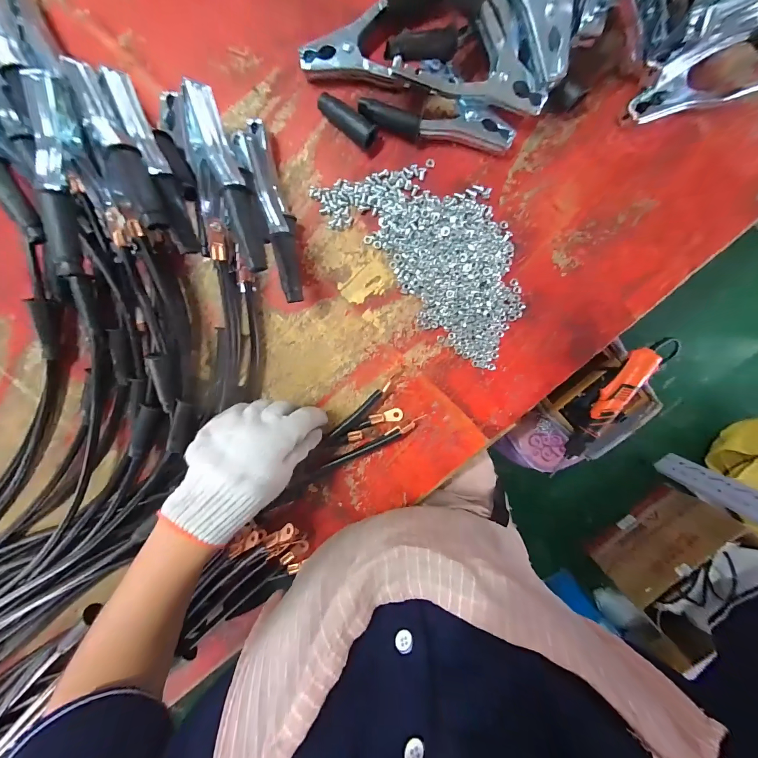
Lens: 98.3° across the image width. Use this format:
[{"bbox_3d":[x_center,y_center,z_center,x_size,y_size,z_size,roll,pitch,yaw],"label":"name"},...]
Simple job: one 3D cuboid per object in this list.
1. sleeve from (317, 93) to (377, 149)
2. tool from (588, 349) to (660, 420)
[{"bbox_3d":[-0.033,-0.245,0.311,0.060,0.023,0.019,36,98,-4],"label":"sleeve"},{"bbox_3d":[0.443,0.014,0.588,0.039,0.036,0.144,32,97,-5],"label":"tool"}]

